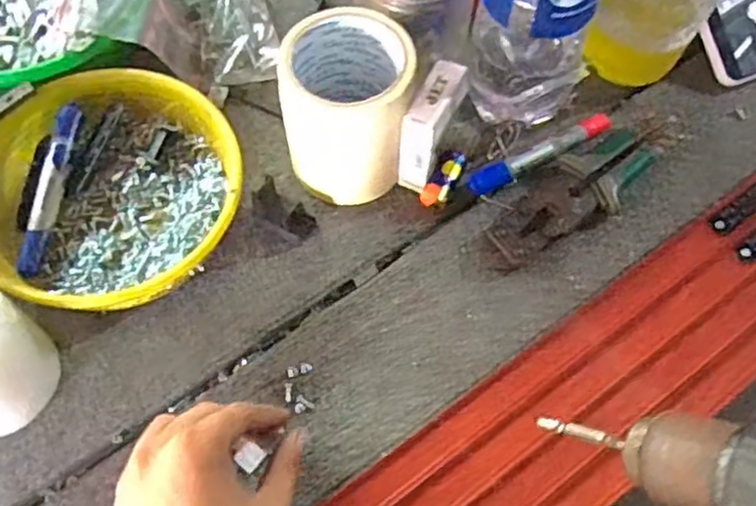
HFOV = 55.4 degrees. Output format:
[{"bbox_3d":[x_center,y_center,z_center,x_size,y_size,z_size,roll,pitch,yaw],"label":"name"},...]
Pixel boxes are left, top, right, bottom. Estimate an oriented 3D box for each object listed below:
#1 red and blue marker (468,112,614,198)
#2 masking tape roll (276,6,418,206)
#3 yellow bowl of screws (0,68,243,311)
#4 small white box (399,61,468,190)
[{"bbox_3d":[0.132,-0.080,0.583,0.132,0.019,0.018,-27,66,-13],"label":"red and blue marker"},{"bbox_3d":[-0.021,-0.103,0.538,0.088,0.121,0.091,0,63,0],"label":"masking tape roll"},{"bbox_3d":[-0.197,-0.043,0.538,0.181,0.068,0.174,0,63,0],"label":"yellow bowl of screws"},{"bbox_3d":[0.040,-0.093,0.548,0.027,0.093,0.059,24,65,11],"label":"small white box"}]

